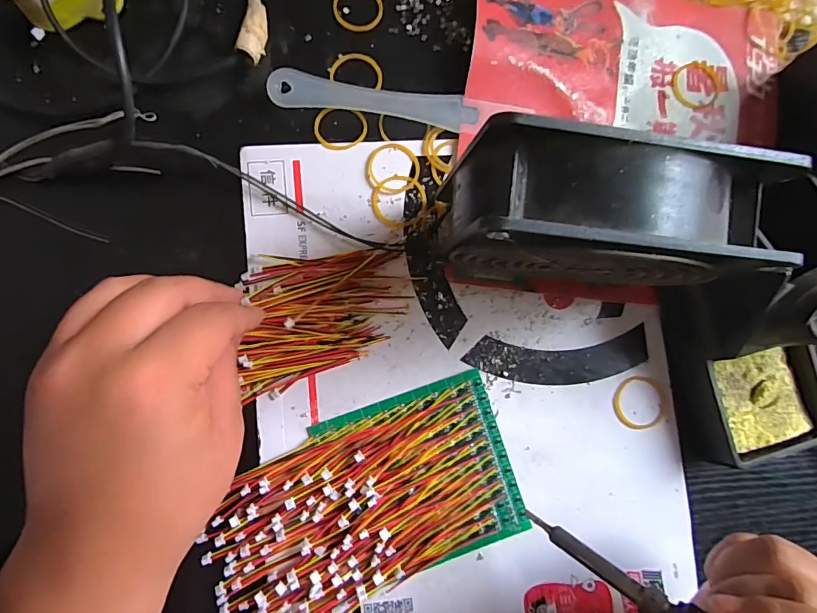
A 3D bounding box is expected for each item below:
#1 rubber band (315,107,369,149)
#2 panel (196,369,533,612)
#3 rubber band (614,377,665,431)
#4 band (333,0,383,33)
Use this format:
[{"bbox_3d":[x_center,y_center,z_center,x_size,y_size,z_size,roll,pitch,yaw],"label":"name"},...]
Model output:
[{"bbox_3d":[-0.039,-0.103,0.270,0.030,0.004,0.025,0,86,-6],"label":"rubber band"},{"bbox_3d":[-0.023,0.109,0.247,0.165,0.017,0.094,-21,89,-7],"label":"panel"},{"bbox_3d":[0.139,0.058,0.276,0.032,0.005,0.030,-4,87,-6],"label":"rubber band"},{"bbox_3d":[-0.030,-0.181,0.278,0.030,0.004,0.030,-5,87,-7],"label":"band"}]

